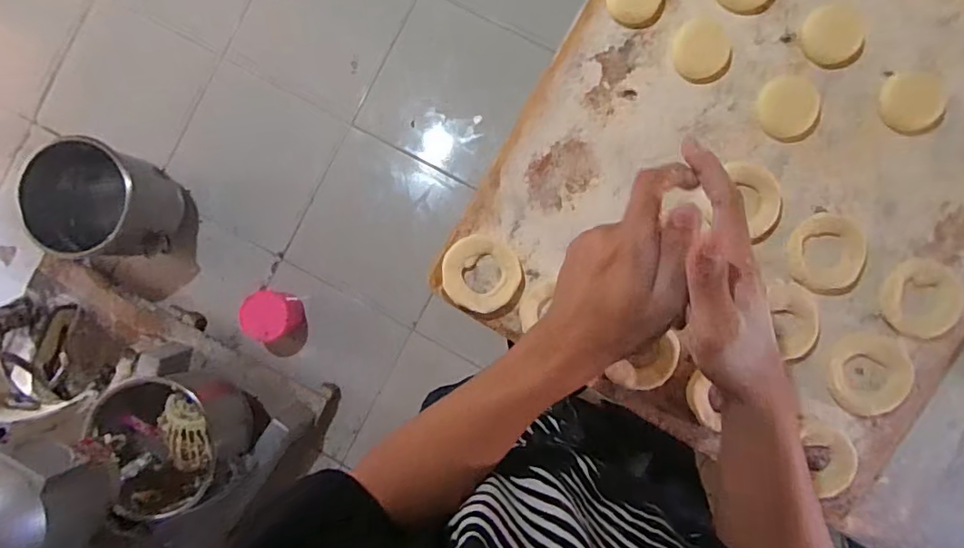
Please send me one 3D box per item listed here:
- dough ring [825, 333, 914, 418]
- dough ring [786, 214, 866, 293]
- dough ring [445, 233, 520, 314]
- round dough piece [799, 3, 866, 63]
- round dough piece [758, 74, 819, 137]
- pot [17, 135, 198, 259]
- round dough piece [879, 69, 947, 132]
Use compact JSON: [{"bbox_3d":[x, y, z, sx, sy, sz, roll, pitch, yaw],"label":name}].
[{"bbox_3d":[0.333,0.088,0.480,0.064,0.013,0.069,0,90,5],"label":"dough ring"},{"bbox_3d":[0.297,-0.018,0.482,0.063,0.011,0.065,0,90,5],"label":"dough ring"},{"bbox_3d":[0.000,0.000,0.504,0.068,0.013,0.064,0,90,5],"label":"dough ring"},{"bbox_3d":[0.304,-0.208,0.482,0.054,0.006,0.048,-32,88,4],"label":"round dough piece"},{"bbox_3d":[0.268,-0.146,0.486,0.050,0.004,0.051,0,90,5],"label":"round dough piece"},{"bbox_3d":[-0.887,-0.170,1.357,0.243,0.314,0.259,6,91,5],"label":"pot"},{"bbox_3d":[0.369,-0.149,0.479,0.049,0.006,0.049,-2,90,5],"label":"round dough piece"}]

